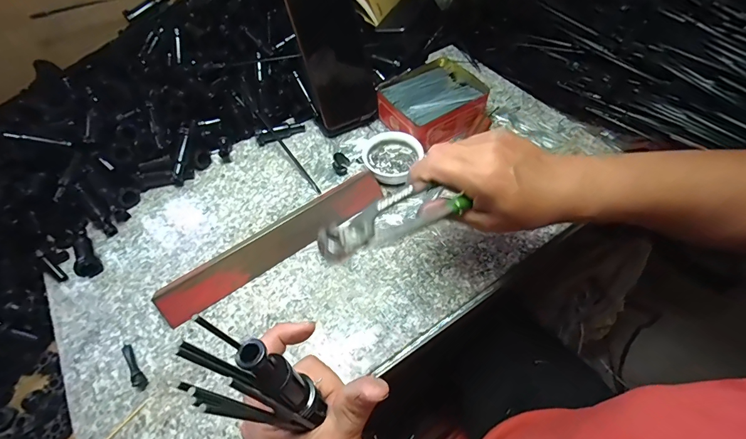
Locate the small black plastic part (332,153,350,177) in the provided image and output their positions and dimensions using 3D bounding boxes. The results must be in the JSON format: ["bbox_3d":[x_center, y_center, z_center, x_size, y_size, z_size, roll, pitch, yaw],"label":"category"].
[{"bbox_3d":[-0.040,-0.069,0.468,0.017,0.021,0.020,7,56,8],"label":"small black plastic part"}]

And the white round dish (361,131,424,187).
[{"bbox_3d":[0.020,-0.076,0.464,0.065,0.022,0.070,-2,55,2],"label":"white round dish"}]

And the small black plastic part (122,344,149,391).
[{"bbox_3d":[-0.217,0.134,0.343,0.010,0.005,0.049,-37,61,-20],"label":"small black plastic part"}]

